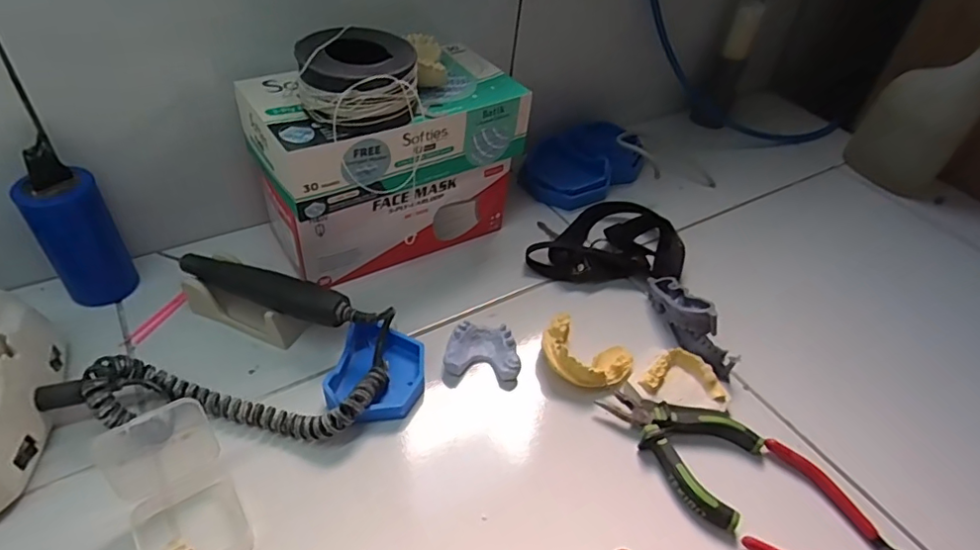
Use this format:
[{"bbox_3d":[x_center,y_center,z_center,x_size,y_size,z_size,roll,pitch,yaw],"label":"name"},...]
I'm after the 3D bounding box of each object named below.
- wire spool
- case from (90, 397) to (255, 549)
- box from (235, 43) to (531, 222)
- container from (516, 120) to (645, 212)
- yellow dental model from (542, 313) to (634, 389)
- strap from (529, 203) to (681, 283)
[{"bbox_3d":[-0.096,-0.146,0.407,0.082,0.050,0.076,-6,44,-14],"label":"wire spool"},{"bbox_3d":[-0.194,0.131,0.344,0.061,0.019,0.117,-27,53,-31],"label":"case"},{"bbox_3d":[-0.081,-0.124,0.461,0.217,0.065,0.103,-19,49,-26],"label":"box"},{"bbox_3d":[0.103,-0.129,0.630,0.139,0.044,0.093,-28,53,-32],"label":"container"},{"bbox_3d":[0.076,0.062,0.439,0.072,0.020,0.055,20,44,13],"label":"yellow dental model"},{"bbox_3d":[0.112,-0.043,0.552,0.143,0.027,0.115,5,43,-2],"label":"strap"}]

